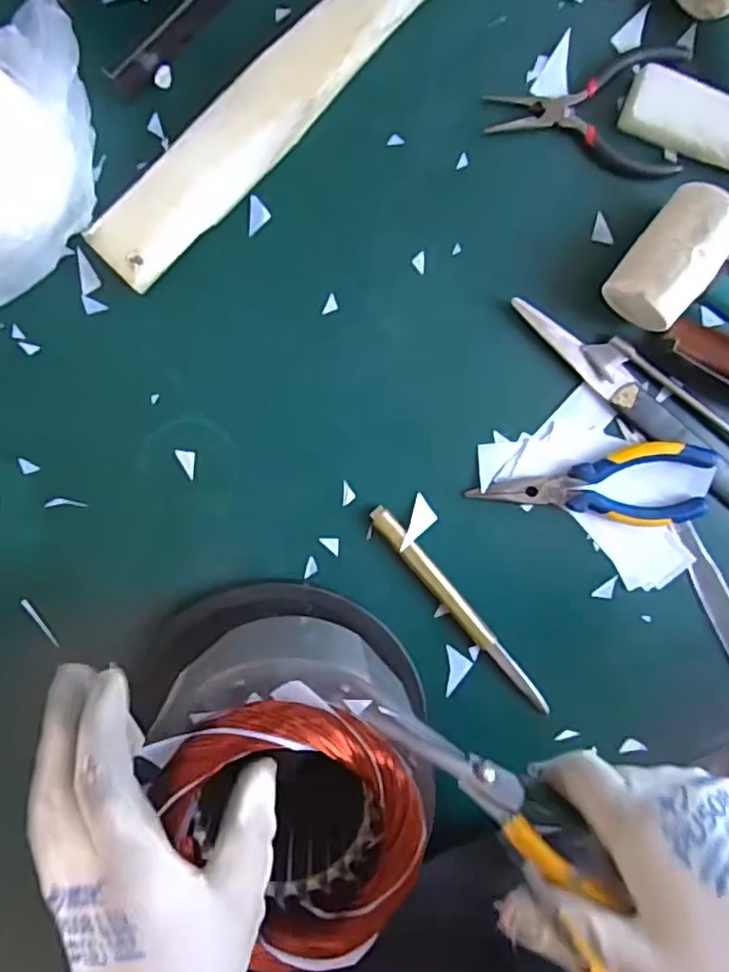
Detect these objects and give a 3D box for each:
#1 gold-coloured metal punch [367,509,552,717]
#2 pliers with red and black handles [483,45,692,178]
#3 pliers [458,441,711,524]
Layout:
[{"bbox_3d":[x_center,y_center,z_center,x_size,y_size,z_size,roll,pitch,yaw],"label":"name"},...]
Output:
[{"bbox_3d":[0.064,0.084,0.442,0.014,0.008,0.179,-40,98,2],"label":"gold-coloured metal punch"},{"bbox_3d":[0.135,-0.225,0.401,0.120,0.007,0.072,-4,97,-3],"label":"pliers with red and black handles"},{"bbox_3d":[0.149,-0.004,0.427,0.149,0.019,0.053,4,97,-4],"label":"pliers"}]

